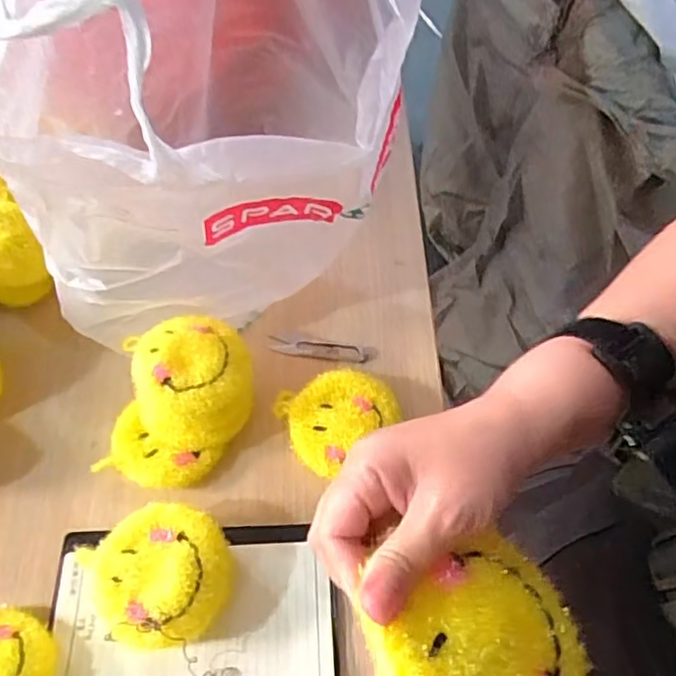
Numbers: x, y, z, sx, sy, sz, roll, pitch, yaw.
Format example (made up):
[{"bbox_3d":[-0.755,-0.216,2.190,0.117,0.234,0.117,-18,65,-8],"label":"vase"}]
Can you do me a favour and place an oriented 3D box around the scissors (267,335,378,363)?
[{"bbox_3d":[-0.018,0.014,0.712,0.123,0.007,0.022,8,60,0],"label":"scissors"}]

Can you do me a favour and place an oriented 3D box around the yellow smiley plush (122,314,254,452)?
[{"bbox_3d":[-0.148,0.039,0.612,0.117,0.063,0.129,-17,63,-13],"label":"yellow smiley plush"}]

